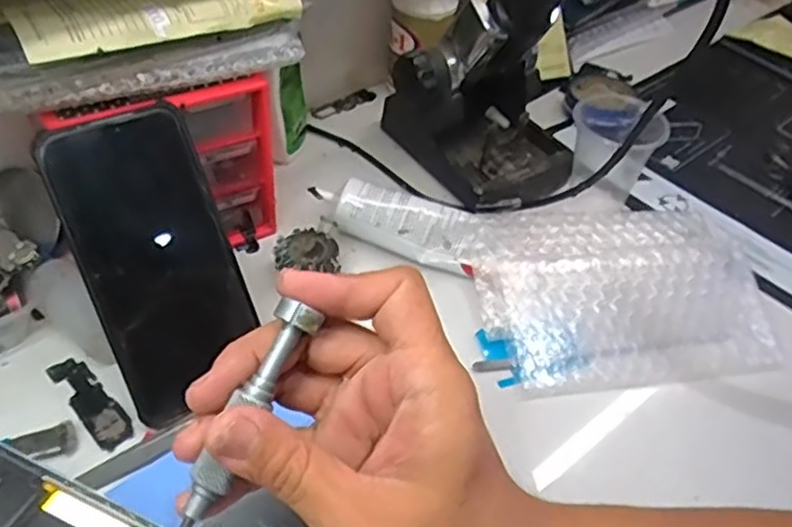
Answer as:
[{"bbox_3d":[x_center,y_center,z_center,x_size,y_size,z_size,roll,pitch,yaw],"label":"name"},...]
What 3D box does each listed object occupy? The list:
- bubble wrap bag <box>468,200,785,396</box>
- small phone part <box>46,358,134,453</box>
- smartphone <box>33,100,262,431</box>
[{"bbox_3d":[0.144,0.014,0.458,0.176,0.035,0.133,-7,47,-12],"label":"bubble wrap bag"},{"bbox_3d":[-0.170,0.075,0.394,0.020,0.004,0.070,-33,57,-31],"label":"small phone part"},{"bbox_3d":[-0.127,-0.002,0.383,0.077,0.160,0.007,-22,6,-24],"label":"smartphone"}]

